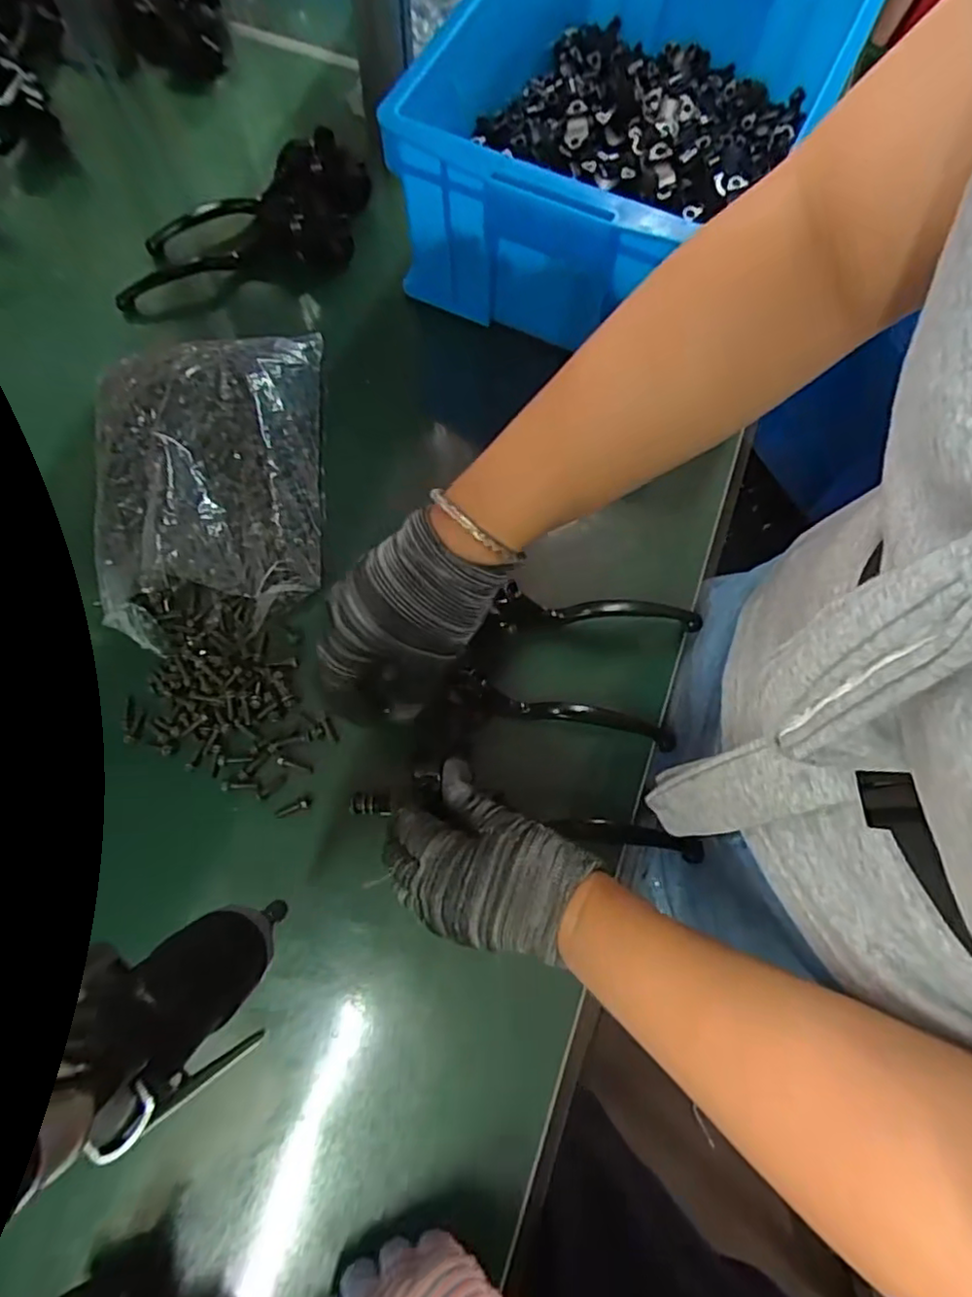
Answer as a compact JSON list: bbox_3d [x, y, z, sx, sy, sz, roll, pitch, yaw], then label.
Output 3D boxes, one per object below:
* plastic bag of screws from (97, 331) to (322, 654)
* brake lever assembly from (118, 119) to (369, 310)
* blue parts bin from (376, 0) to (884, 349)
[{"bbox_3d":[-0.228,-0.142,0.520,0.180,0.060,0.267,-4,73,-4],"label":"plastic bag of screws"},{"bbox_3d":[-0.227,-0.395,0.605,0.254,0.076,0.091,-23,75,-9],"label":"brake lever assembly"},{"bbox_3d":[0.138,-0.503,0.588,0.299,0.152,0.477,31,74,7],"label":"blue parts bin"}]

